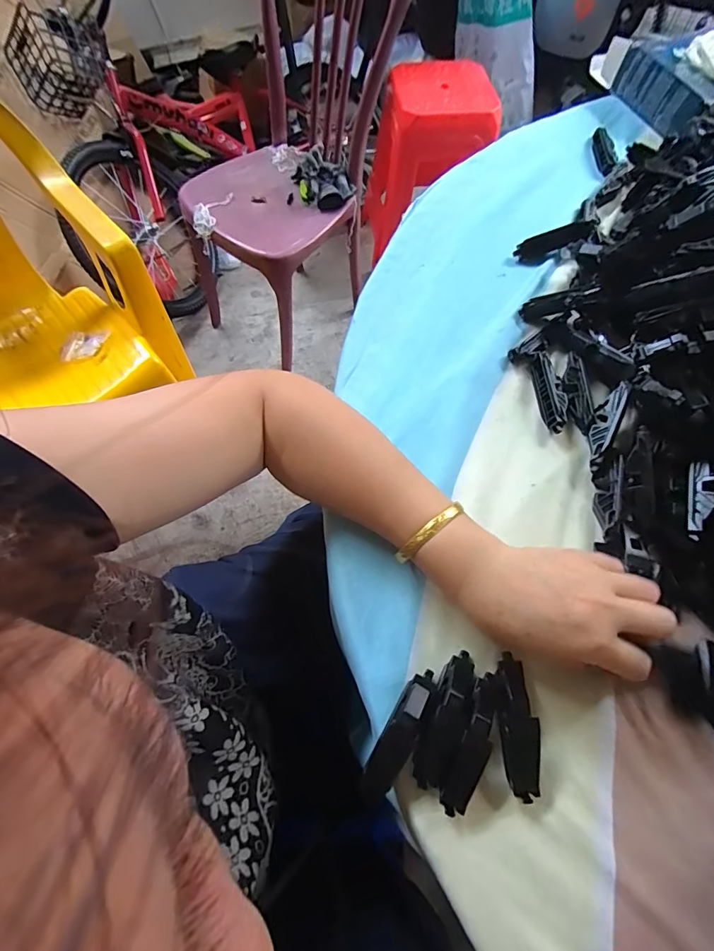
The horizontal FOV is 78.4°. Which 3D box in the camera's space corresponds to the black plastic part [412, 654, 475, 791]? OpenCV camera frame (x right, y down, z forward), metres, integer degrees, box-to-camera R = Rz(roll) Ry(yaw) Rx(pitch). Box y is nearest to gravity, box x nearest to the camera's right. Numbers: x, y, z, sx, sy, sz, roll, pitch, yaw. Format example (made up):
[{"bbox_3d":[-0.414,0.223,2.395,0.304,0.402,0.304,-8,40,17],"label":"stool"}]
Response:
[{"bbox_3d":[0.056,0.152,0.276,0.022,0.014,0.080,23,68,9],"label":"black plastic part"}]

